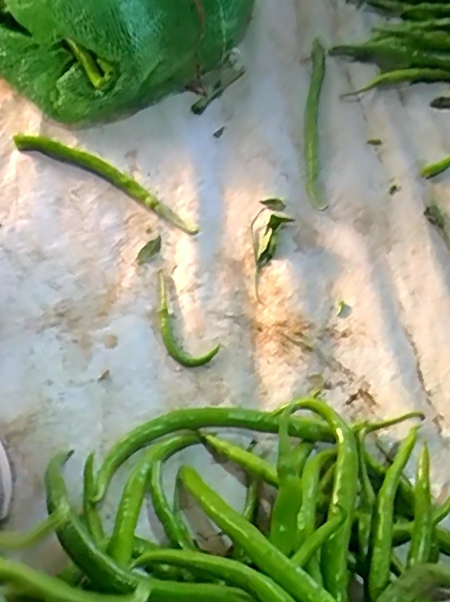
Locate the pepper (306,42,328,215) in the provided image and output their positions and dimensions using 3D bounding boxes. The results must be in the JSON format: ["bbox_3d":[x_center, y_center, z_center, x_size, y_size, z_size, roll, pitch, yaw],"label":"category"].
[{"bbox_3d":[0.109,-0.220,0.696,0.022,0.010,0.280,5,59,1],"label":"pepper"}]

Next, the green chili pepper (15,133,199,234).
[{"bbox_3d":[-0.125,-0.130,0.629,0.228,0.023,0.036,25,61,13],"label":"green chili pepper"}]

